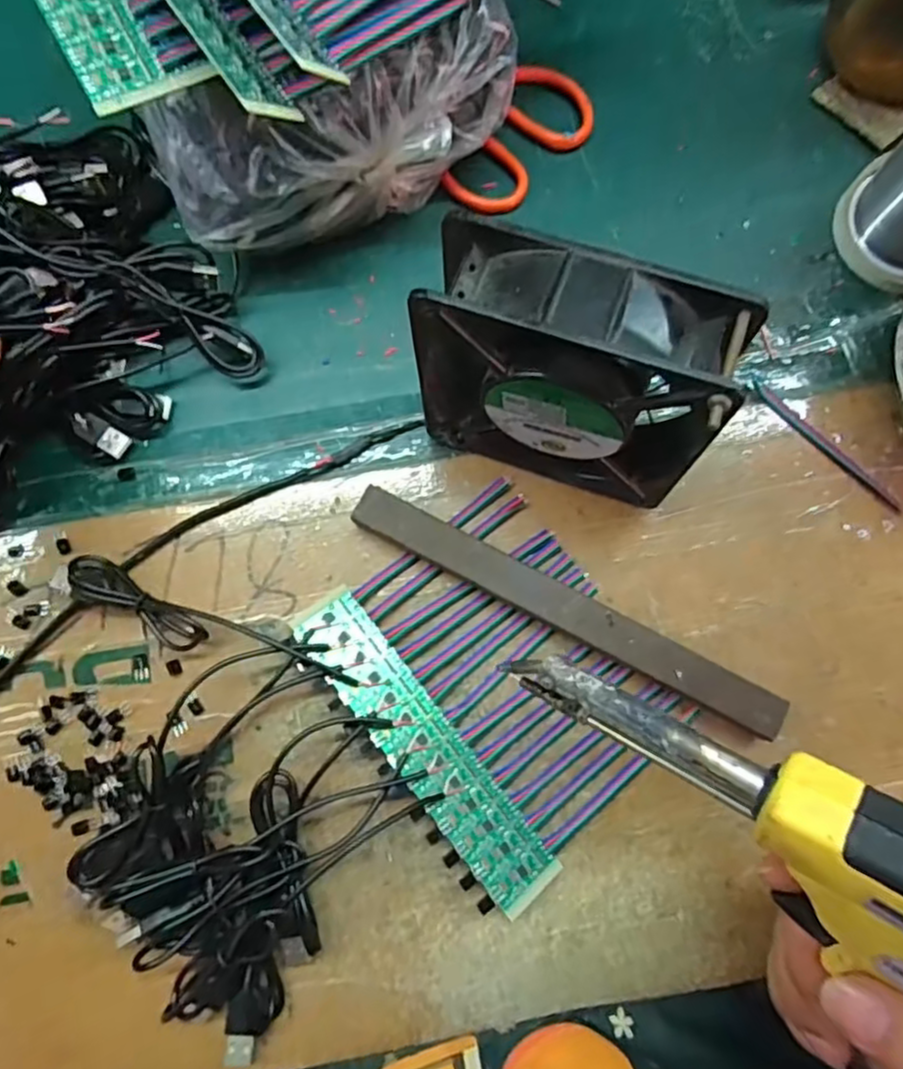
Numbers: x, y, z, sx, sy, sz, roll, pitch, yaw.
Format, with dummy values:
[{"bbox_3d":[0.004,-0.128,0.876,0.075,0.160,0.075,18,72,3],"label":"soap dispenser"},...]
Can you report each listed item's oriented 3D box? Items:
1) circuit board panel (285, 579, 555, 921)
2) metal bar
[{"bbox_3d":[-0.014,0.097,0.305,0.033,0.004,0.164,-35,80,-23],"label":"circuit board panel"},{"bbox_3d":[0.052,0.036,0.315,0.213,0.018,0.019,28,80,5],"label":"metal bar"}]

